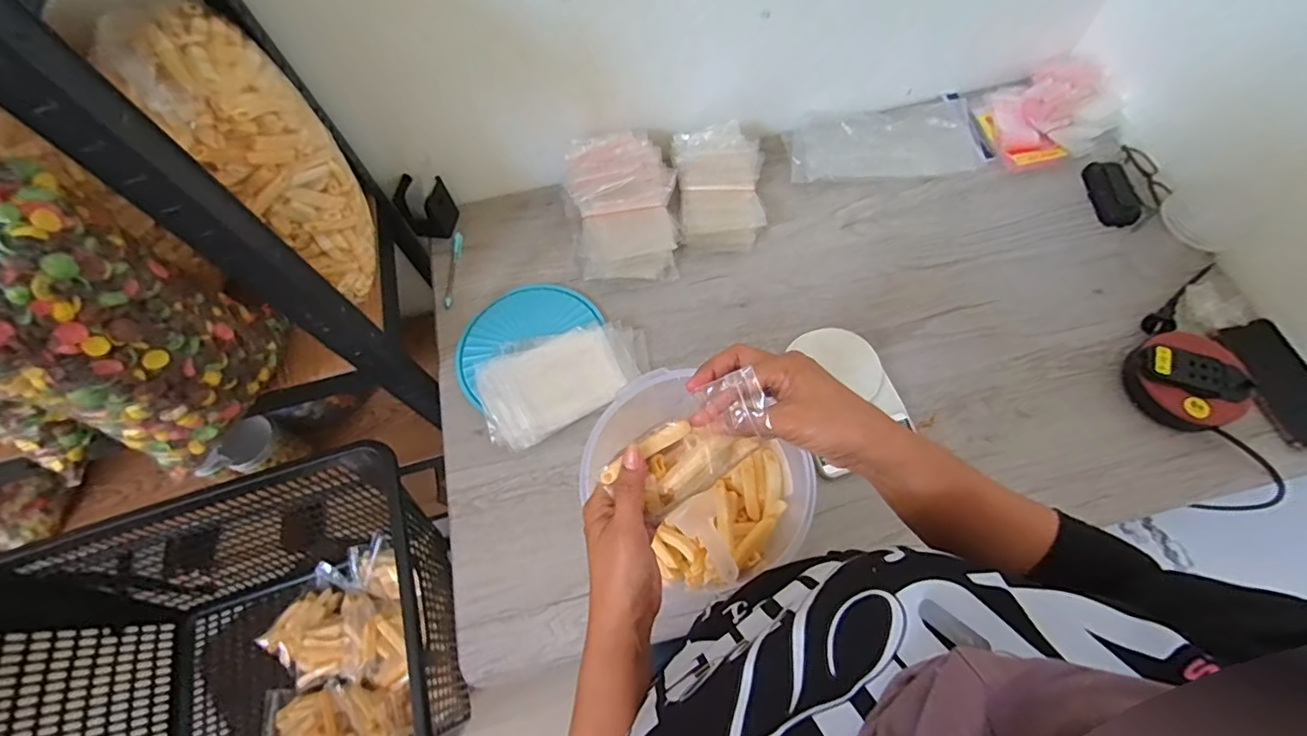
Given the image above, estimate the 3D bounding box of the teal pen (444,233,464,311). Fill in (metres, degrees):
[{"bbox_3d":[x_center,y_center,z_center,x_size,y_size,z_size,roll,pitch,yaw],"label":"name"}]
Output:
[{"bbox_3d":[-0.301,-0.149,0.825,0.013,0.010,0.129,-1,68,3],"label":"teal pen"}]

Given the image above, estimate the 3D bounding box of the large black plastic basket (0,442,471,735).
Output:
[{"bbox_3d":[-0.532,0.393,0.740,0.551,0.328,0.433,-17,66,-4],"label":"large black plastic basket"}]

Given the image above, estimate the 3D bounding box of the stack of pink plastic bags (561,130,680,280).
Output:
[{"bbox_3d":[-0.041,-0.224,0.783,0.158,0.098,0.196,-12,68,-2],"label":"stack of pink plastic bags"}]

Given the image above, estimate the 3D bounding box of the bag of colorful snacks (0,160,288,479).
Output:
[{"bbox_3d":[-0.512,-0.026,0.514,0.117,0.274,0.192,27,70,15],"label":"bag of colorful snacks"}]

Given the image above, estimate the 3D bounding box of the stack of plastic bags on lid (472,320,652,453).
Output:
[{"bbox_3d":[-0.123,0.000,0.725,0.233,0.055,0.145,-32,70,-10],"label":"stack of plastic bags on lid"}]

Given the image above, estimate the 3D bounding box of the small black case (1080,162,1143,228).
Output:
[{"bbox_3d":[0.674,-0.255,0.805,0.060,0.021,0.110,-2,68,2],"label":"small black case"}]

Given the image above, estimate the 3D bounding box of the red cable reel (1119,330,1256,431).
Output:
[{"bbox_3d":[0.647,0.015,0.666,0.121,0.059,0.115,-1,68,3],"label":"red cable reel"}]

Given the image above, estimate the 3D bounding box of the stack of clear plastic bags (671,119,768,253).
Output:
[{"bbox_3d":[0.097,-0.266,0.819,0.136,0.075,0.187,0,66,4],"label":"stack of clear plastic bags"}]

